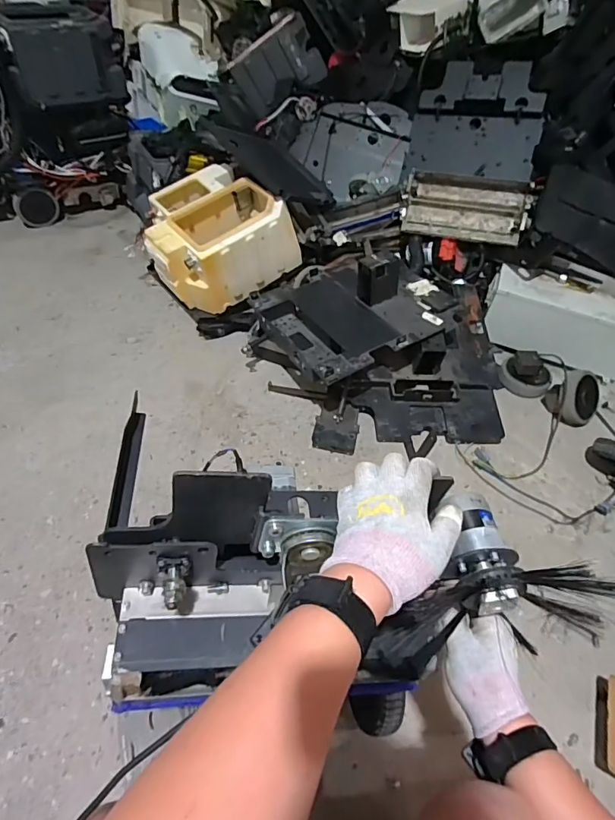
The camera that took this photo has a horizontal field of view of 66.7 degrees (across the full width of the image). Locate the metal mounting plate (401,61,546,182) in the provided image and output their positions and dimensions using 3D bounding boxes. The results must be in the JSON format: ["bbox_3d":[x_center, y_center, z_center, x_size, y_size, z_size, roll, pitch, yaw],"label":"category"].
[{"bbox_3d":[0.556,-0.959,1.562,0.414,0.339,0.034,13,16,22],"label":"metal mounting plate"}]

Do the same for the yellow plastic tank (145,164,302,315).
[{"bbox_3d":[-0.295,-0.556,1.510,0.430,0.264,0.390,-23,55,-25],"label":"yellow plastic tank"}]

